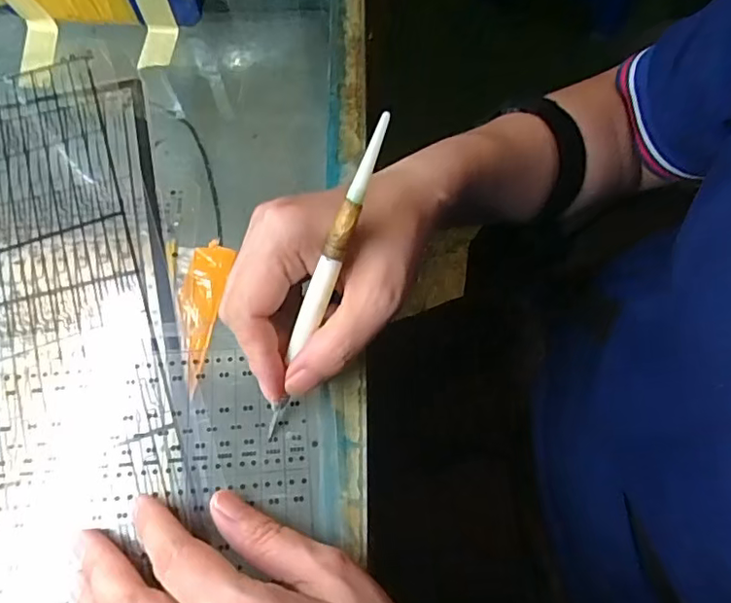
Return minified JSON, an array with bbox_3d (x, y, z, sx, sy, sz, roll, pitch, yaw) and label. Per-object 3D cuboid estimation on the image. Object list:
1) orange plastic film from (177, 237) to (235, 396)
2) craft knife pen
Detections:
[{"bbox_3d":[-0.085,0.005,0.279,0.021,0.004,0.078,5,69,4],"label":"orange plastic film"},{"bbox_3d":[-0.018,-0.005,0.236,0.007,0.009,0.152,26,112,11],"label":"craft knife pen"}]

